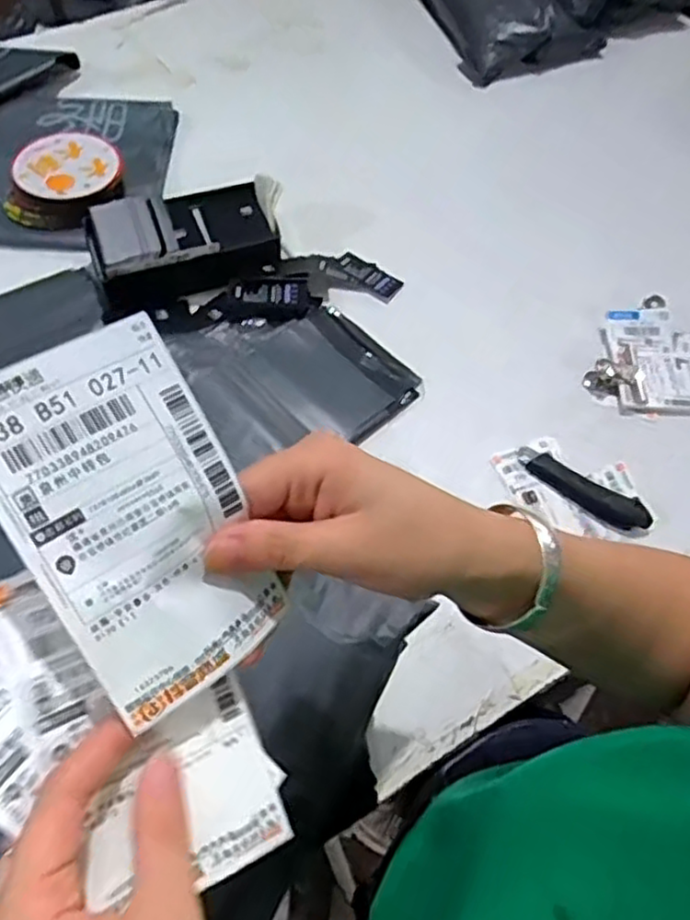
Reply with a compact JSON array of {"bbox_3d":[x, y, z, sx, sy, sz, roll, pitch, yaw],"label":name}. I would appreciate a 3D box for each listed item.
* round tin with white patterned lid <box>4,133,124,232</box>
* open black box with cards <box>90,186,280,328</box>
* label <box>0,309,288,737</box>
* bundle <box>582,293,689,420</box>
[{"bbox_3d":[-0.355,-0.355,0.906,0.133,0.052,0.138,2,60,-3],"label":"round tin with white patterned lid"},{"bbox_3d":[-0.194,-0.256,0.843,0.225,0.076,0.127,-25,65,-17],"label":"open black box with cards"},{"bbox_3d":[-0.072,0.021,0.245,0.073,0.011,0.128,-33,103,-30],"label":"label"},{"bbox_3d":[0.367,-0.123,0.830,0.153,0.032,0.147,4,60,-1],"label":"bundle"}]

